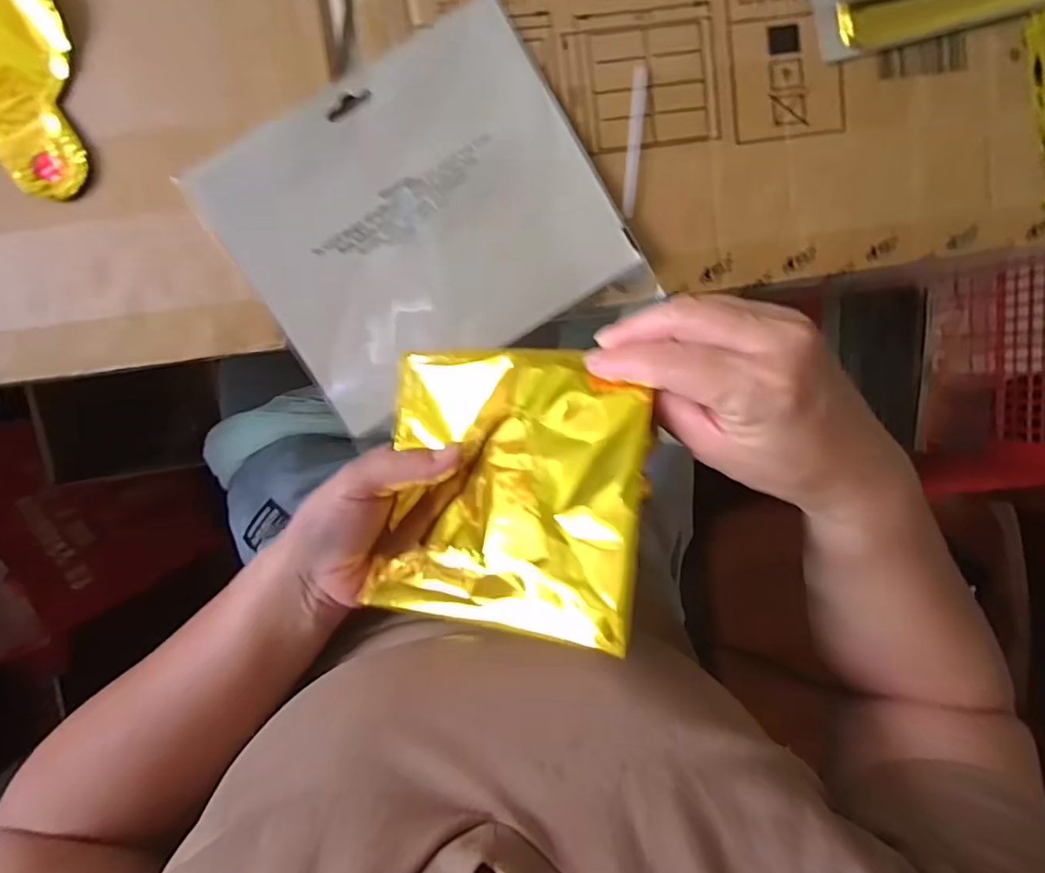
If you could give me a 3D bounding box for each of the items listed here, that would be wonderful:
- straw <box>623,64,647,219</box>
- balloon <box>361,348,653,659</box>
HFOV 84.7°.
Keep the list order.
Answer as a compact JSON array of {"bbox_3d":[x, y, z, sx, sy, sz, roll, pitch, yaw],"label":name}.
[{"bbox_3d":[0.064,-0.167,0.324,0.008,0.004,0.081,3,97,-4],"label":"straw"},{"bbox_3d":[-0.011,0.019,0.272,0.136,0.018,0.133,-1,71,32],"label":"balloon"}]

